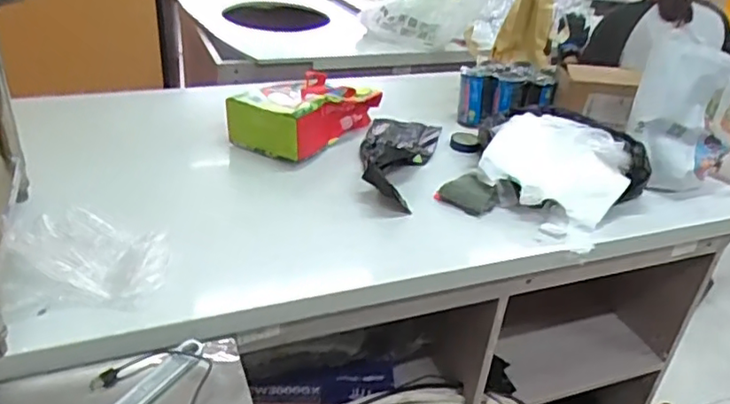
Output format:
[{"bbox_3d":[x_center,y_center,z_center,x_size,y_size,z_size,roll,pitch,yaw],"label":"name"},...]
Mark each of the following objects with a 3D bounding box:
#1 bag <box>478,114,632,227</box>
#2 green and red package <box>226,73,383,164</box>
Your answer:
[{"bbox_3d":[0.341,-0.057,1.110,0.247,0.107,0.170,17,34,17],"label":"bag"},{"bbox_3d":[-0.123,-0.178,1.245,0.192,0.104,0.281,21,35,24],"label":"green and red package"}]

